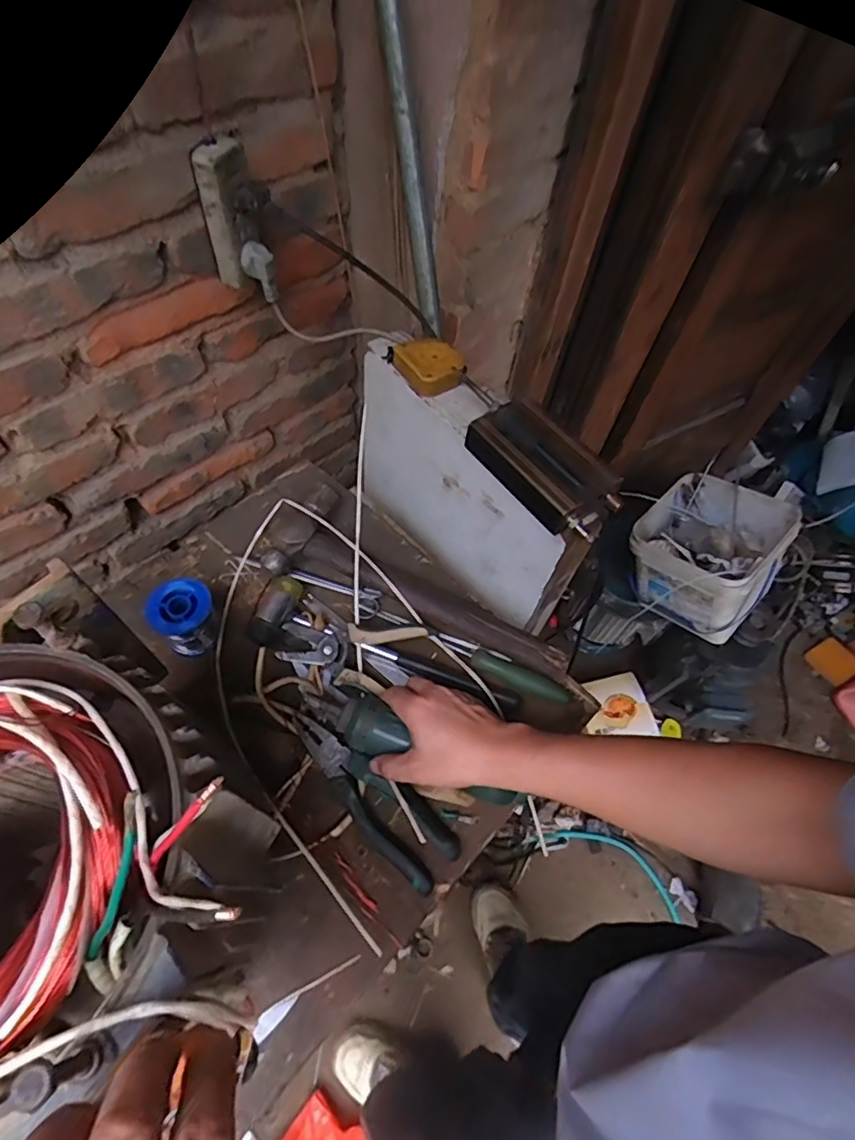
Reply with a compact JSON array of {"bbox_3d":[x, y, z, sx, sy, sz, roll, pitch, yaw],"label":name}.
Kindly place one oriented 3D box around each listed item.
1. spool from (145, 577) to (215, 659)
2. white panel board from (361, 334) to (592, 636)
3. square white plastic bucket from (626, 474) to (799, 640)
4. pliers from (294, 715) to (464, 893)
[{"bbox_3d":[-0.255,0.048,0.599,0.061,0.062,0.060,2,60,-3],"label":"spool"},{"bbox_3d":[0.041,-0.095,0.739,0.072,0.255,0.360,-37,69,-22],"label":"white panel board"},{"bbox_3d":[0.537,-0.031,1.094,0.233,0.200,0.231,33,65,33],"label":"square white plastic bucket"},{"bbox_3d":[-0.054,0.206,0.529,0.187,0.033,0.058,38,64,17],"label":"pliers"}]

